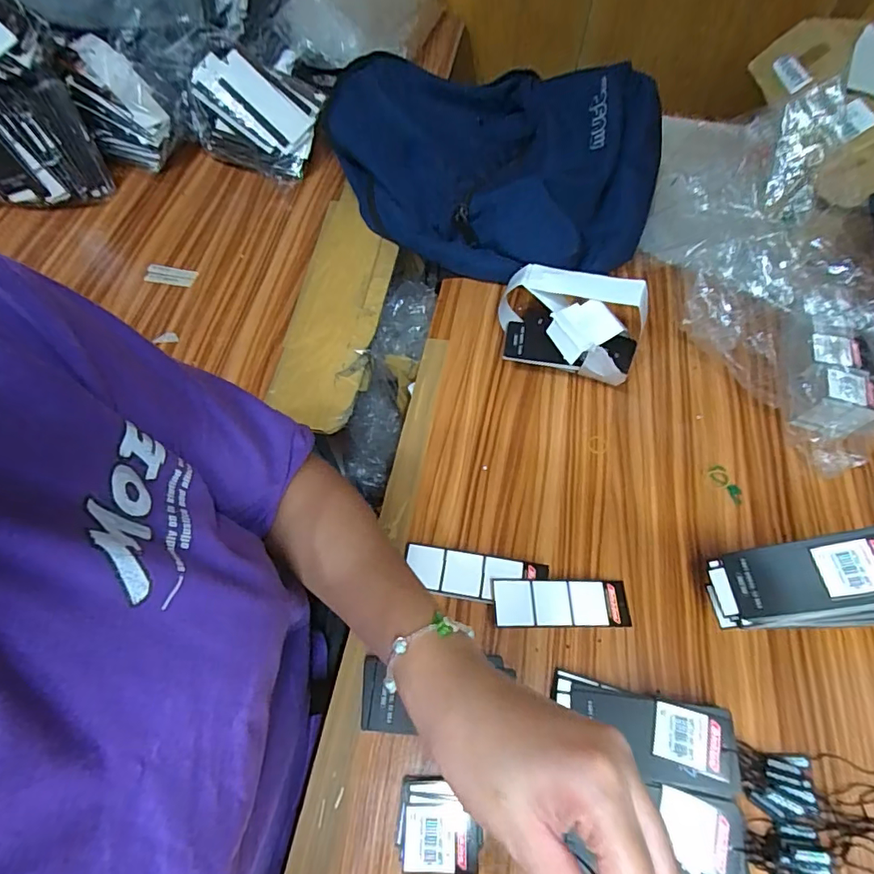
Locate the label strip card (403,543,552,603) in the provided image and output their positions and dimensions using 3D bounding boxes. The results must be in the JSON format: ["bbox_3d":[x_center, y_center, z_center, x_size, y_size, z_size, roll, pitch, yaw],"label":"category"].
[{"bbox_3d":[0.031,0.115,0.409,0.115,0.006,0.038,6,62,6],"label":"label strip card"}]

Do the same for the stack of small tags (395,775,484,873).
[{"bbox_3d":[0.002,0.265,0.339,0.055,0.019,0.051,1,61,0],"label":"stack of small tags"}]

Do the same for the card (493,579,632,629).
[{"bbox_3d":[0.104,0.136,0.404,0.117,0.006,0.037,4,65,-13],"label":"card"}]

